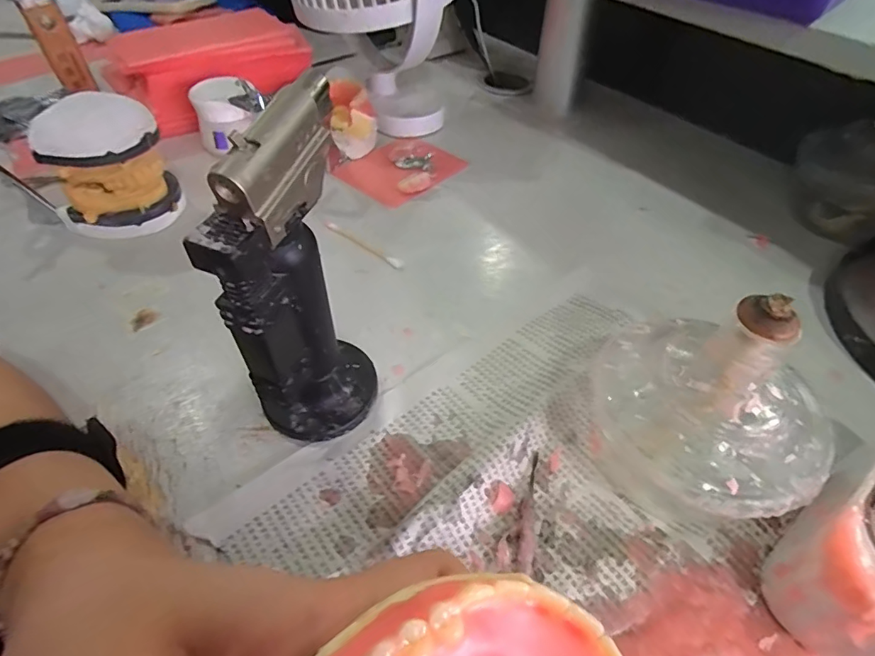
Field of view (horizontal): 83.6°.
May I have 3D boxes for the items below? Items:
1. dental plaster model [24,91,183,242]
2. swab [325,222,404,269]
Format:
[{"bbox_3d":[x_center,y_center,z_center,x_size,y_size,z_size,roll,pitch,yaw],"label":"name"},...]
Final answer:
[{"bbox_3d":[-0.226,-0.109,0.333,0.076,0.075,0.062,-30,55,-24],"label":"dental plaster model"},{"bbox_3d":[-0.053,-0.060,0.347,0.071,0.004,0.007,31,53,24],"label":"swab"}]

